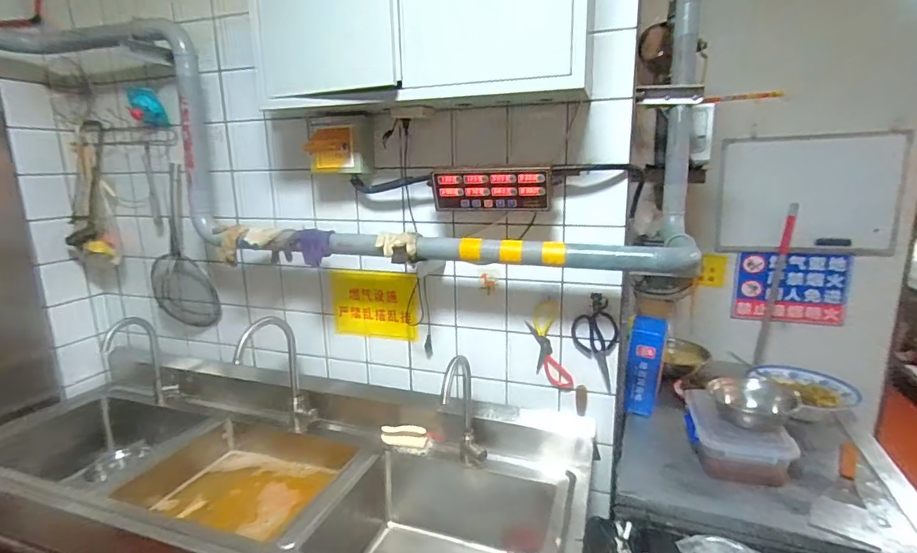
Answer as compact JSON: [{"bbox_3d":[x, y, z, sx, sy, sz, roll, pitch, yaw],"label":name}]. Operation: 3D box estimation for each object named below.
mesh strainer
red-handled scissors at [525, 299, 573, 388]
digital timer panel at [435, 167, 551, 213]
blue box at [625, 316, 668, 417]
[{"bbox_3d":[-0.935,-0.090,1.610,0.206,0.535,0.060,-11,8,2],"label":"mesh strainer"},{"bbox_3d":[0.245,0.179,1.282,0.121,0.232,0.008,5,14,24],"label":"red-handled scissors"},{"bbox_3d":[0.076,-0.207,1.152,0.287,0.098,0.042,3,13,19],"label":"digital timer panel"},{"bbox_3d":[0.557,0.266,1.430,0.096,0.296,0.044,3,13,17],"label":"blue box"}]

